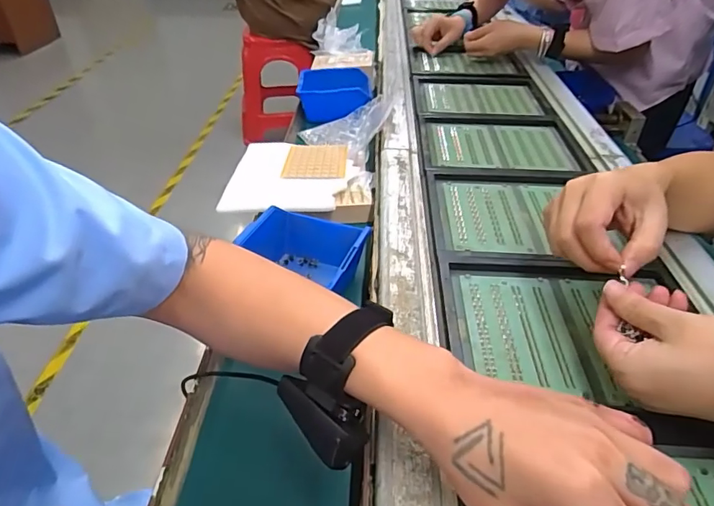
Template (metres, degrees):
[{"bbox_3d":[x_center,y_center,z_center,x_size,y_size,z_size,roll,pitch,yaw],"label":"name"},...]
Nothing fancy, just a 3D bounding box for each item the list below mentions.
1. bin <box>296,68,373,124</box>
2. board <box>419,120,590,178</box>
[{"bbox_3d":[-0.042,-0.302,0.920,0.133,0.056,0.153,-1,38,-1],"label":"bin"},{"bbox_3d":[0.200,-0.151,0.696,0.207,0.023,0.178,3,38,4],"label":"board"}]

